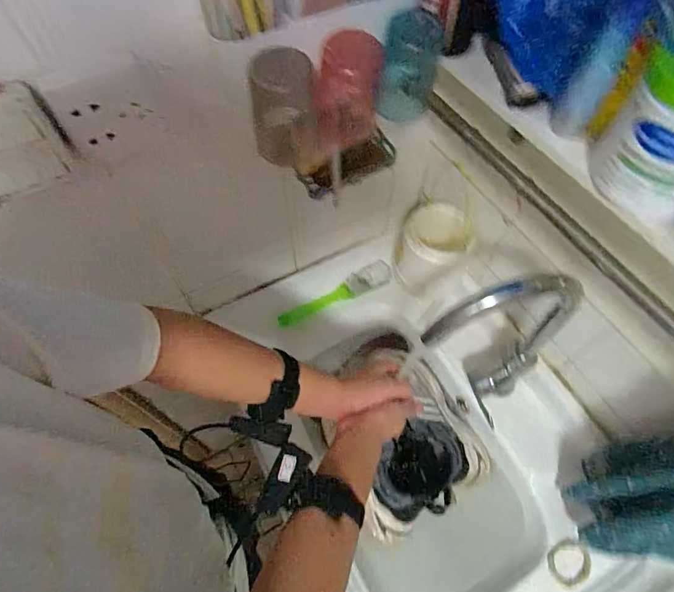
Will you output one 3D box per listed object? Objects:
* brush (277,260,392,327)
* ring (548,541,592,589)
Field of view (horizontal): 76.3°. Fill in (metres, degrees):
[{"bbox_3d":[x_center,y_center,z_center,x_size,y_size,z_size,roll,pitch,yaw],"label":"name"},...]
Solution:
[{"bbox_3d":[-0.005,-0.005,0.834,0.235,0.025,0.049,-23,84,-8],"label":"brush"},{"bbox_3d":[0.331,0.381,0.610,0.060,0.010,0.051,-33,45,6],"label":"ring"}]

